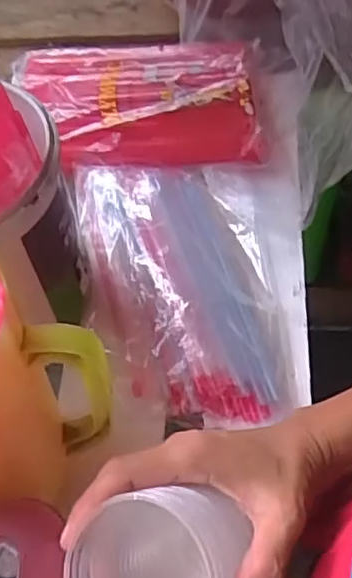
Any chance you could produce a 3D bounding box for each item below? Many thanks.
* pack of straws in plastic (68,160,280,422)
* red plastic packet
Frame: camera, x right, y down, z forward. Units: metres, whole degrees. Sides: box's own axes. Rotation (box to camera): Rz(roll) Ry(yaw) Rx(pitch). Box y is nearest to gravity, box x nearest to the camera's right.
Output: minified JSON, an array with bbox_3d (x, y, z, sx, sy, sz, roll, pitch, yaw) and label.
[{"bbox_3d":[0.002,-0.016,0.592,0.162,0.058,0.280,-10,57,-6],"label":"pack of straws in plastic"},{"bbox_3d":[-0.046,-0.217,0.718,0.261,0.037,0.194,-2,56,0],"label":"red plastic packet"}]

